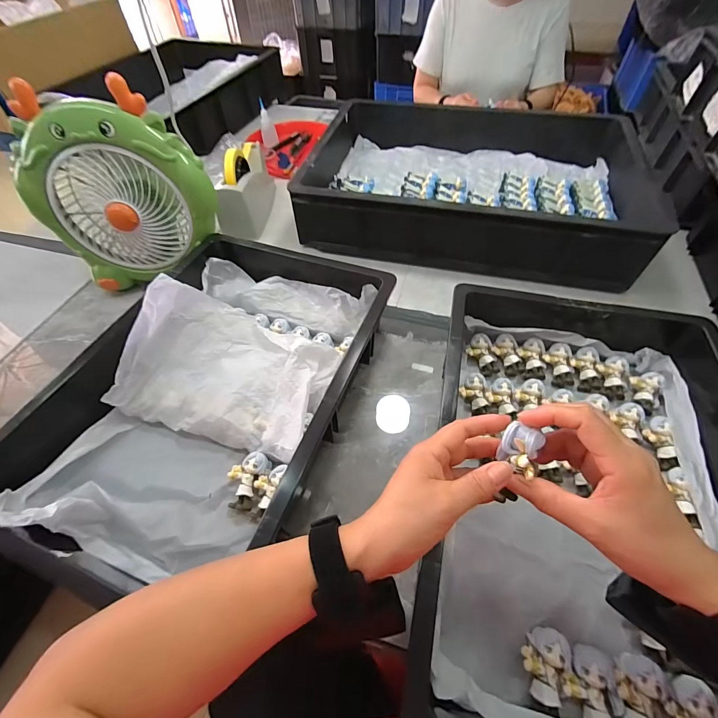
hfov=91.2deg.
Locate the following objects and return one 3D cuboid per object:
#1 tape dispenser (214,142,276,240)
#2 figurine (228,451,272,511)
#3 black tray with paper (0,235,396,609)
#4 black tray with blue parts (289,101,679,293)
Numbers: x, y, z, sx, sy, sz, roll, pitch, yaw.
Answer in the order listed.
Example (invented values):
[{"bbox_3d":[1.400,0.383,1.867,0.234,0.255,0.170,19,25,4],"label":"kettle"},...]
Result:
[{"bbox_3d":[-0.235,-0.356,0.717,0.078,0.115,0.207,0,54,2],"label":"tape dispenser"},{"bbox_3d":[-0.129,0.138,0.402,0.038,0.027,0.061,16,56,13],"label":"figurine"},{"bbox_3d":[-0.166,0.015,0.452,0.323,0.106,0.472,19,56,15],"label":"black tray with paper"},{"bbox_3d":[0.217,-0.357,0.707,0.580,0.131,0.423,12,55,11],"label":"black tray with blue parts"}]

